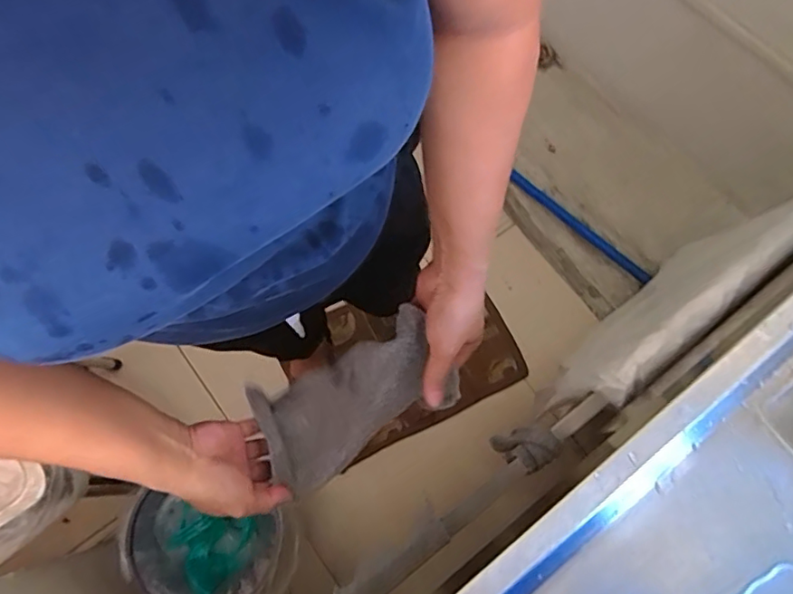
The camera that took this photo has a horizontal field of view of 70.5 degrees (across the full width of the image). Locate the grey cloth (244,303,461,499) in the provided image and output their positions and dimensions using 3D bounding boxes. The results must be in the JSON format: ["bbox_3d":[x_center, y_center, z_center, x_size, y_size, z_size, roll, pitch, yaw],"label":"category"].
[{"bbox_3d":[-0.041,0.099,0.571,0.196,0.071,0.110,-37,76,14],"label":"grey cloth"}]

